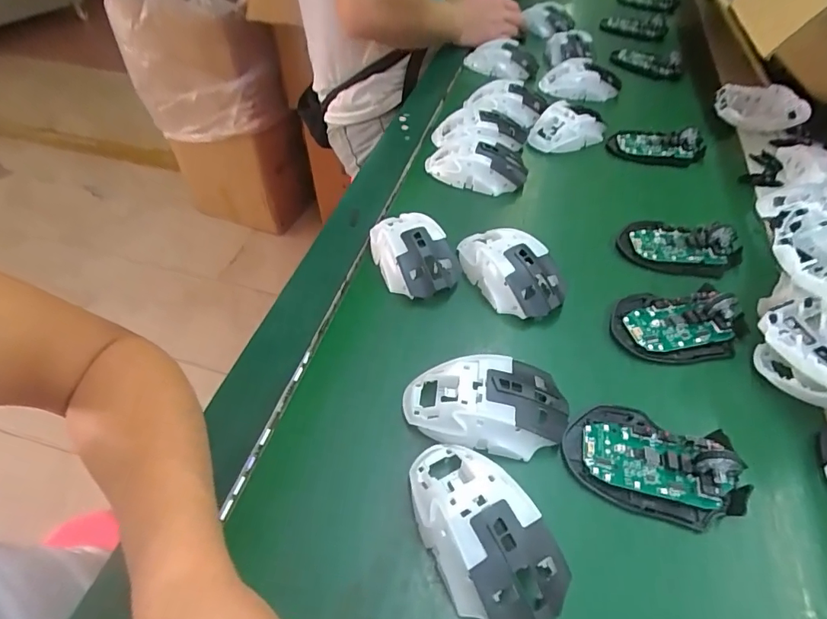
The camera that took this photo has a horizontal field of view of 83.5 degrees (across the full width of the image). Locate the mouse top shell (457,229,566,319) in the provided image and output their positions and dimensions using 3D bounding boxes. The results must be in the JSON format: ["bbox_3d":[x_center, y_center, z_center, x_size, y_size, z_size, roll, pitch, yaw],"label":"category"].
[{"bbox_3d":[0.087,-0.040,0.427,0.065,0.037,0.118,-28,54,-20],"label":"mouse top shell"}]

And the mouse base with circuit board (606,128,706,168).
[{"bbox_3d":[0.306,-0.210,0.582,0.110,0.022,0.053,7,50,8],"label":"mouse base with circuit board"}]

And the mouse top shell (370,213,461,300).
[{"bbox_3d":[-0.004,-0.057,0.443,0.070,0.039,0.115,-25,53,-18],"label":"mouse top shell"}]

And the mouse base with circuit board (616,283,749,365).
[{"bbox_3d":[0.229,0.008,0.394,0.110,0.021,0.071,-4,49,-1],"label":"mouse base with circuit board"}]

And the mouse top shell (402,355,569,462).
[{"bbox_3d":[0.051,0.069,0.333,0.113,0.035,0.062,3,50,5],"label":"mouse top shell"}]

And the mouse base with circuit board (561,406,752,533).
[{"bbox_3d":[0.164,0.104,0.316,0.112,0.034,0.072,19,53,18],"label":"mouse base with circuit board"}]

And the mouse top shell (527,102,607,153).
[{"bbox_3d":[0.200,-0.237,0.598,0.107,0.039,0.059,-23,52,-17],"label":"mouse top shell"}]

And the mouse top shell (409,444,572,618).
[{"bbox_3d":[0.039,0.132,0.278,0.063,0.035,0.114,-27,54,-19],"label":"mouse top shell"}]

